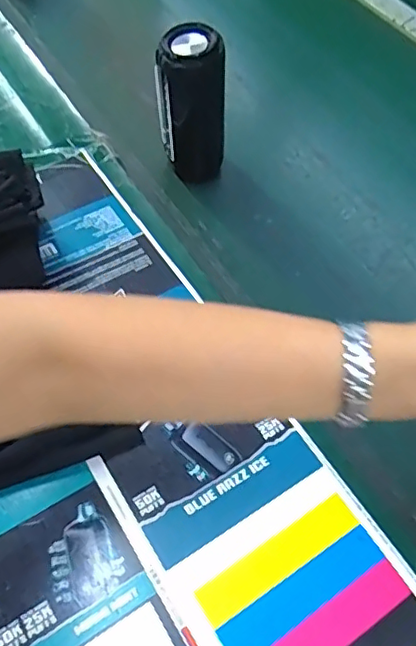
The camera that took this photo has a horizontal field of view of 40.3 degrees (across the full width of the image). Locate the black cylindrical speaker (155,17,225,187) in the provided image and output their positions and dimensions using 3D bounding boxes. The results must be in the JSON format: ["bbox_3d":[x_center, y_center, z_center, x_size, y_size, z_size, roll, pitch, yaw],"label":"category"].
[{"bbox_3d":[-0.017,-0.211,0.571,0.051,0.156,0.050,-37,67,-25],"label":"black cylindrical speaker"}]

